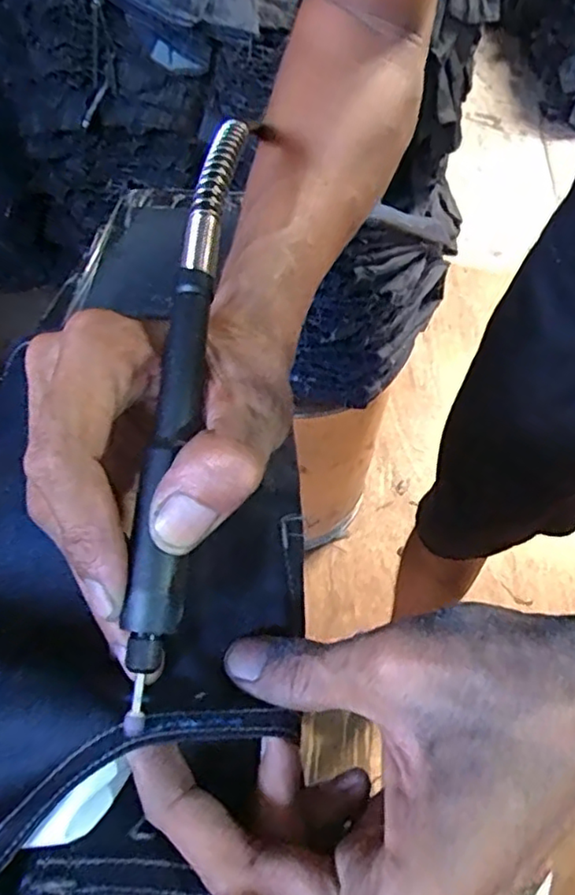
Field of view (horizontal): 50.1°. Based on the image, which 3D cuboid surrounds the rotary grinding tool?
[{"bbox_3d":[-0.033,-0.030,0.215,0.015,0.025,0.231,5,72,0],"label":"rotary grinding tool"}]

